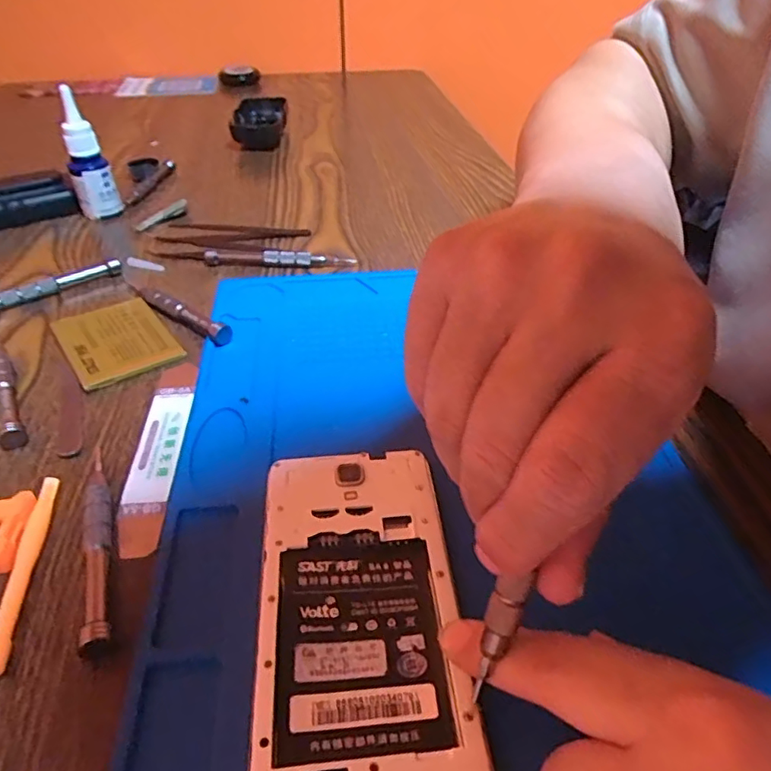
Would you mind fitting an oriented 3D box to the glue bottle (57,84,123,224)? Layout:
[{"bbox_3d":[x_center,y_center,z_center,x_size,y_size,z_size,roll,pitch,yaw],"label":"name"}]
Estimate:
[{"bbox_3d":[-0.233,-0.181,0.453,0.029,0.089,0.024,-14,42,-17],"label":"glue bottle"}]

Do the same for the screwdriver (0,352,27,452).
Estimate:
[{"bbox_3d":[-0.194,0.004,0.297,0.011,0.010,0.083,-20,44,-23],"label":"screwdriver"}]

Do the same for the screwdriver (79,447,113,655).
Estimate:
[{"bbox_3d":[-0.114,0.059,0.231,0.010,0.009,0.103,-13,42,-16],"label":"screwdriver"}]

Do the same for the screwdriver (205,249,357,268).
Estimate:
[{"bbox_3d":[-0.076,-0.090,0.411,0.105,0.009,0.012,3,40,2],"label":"screwdriver"}]

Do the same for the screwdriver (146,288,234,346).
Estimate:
[{"bbox_3d":[-0.121,-0.045,0.355,0.074,0.012,0.010,30,48,31],"label":"screwdriver"}]

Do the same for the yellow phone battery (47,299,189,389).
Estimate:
[{"bbox_3d":[-0.157,-0.028,0.338,0.055,0.007,0.074,-25,46,-28],"label":"yellow phone battery"}]

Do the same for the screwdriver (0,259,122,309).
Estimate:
[{"bbox_3d":[-0.221,-0.064,0.379,0.094,0.011,0.005,-25,46,-28],"label":"screwdriver"}]

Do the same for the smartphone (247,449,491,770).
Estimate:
[{"bbox_3d":[-0.010,0.078,0.206,0.068,0.005,0.139,-3,41,-4],"label":"smartphone"}]

